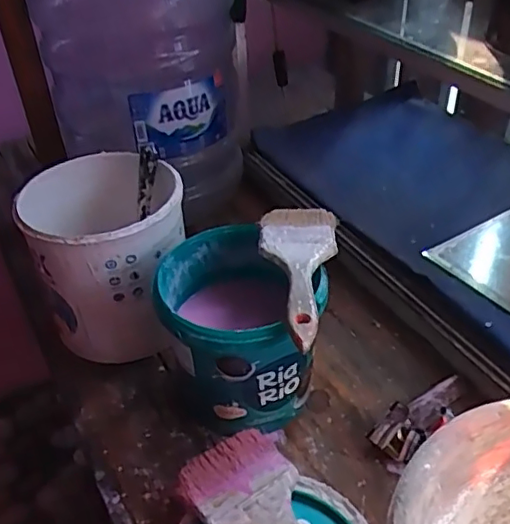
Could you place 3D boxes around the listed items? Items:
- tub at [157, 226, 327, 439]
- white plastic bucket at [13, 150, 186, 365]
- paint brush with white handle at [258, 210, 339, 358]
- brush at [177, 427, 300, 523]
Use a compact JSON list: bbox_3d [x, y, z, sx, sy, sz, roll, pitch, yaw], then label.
[{"bbox_3d":[-0.015,0.076,0.611,0.150,0.161,0.152,-2,40,2],"label":"tub"},{"bbox_3d":[-0.165,-0.006,0.694,0.170,0.183,0.160,-7,40,-4],"label":"white plastic bucket"},{"bbox_3d":[0.041,0.007,0.551,0.075,0.012,0.186,0,40,3],"label":"paint brush with white handle"},{"bbox_3d":[0.020,0.223,0.498,0.095,0.019,0.193,-28,46,-27],"label":"brush"}]

